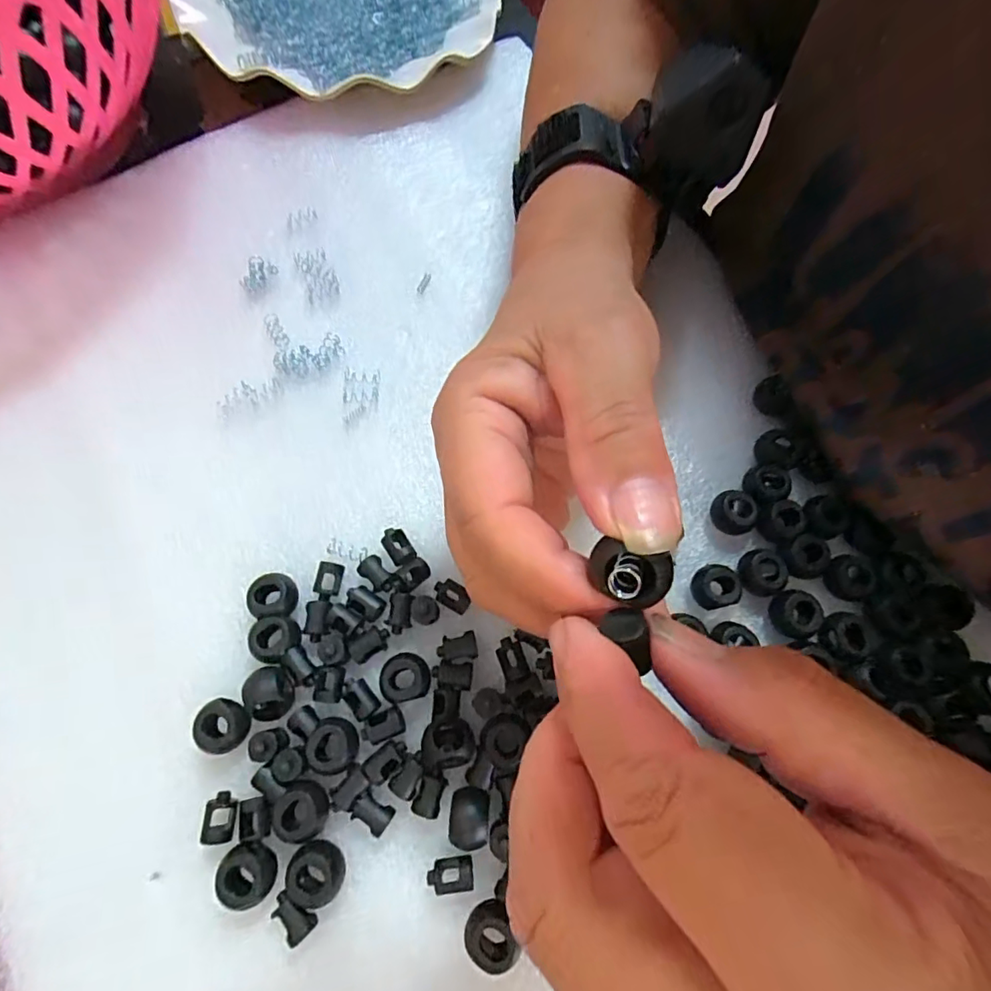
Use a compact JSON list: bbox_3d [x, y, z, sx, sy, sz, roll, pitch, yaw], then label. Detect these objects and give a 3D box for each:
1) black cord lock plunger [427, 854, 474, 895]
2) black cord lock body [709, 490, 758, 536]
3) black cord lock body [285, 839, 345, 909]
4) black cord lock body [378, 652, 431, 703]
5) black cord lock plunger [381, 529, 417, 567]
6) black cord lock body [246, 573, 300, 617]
[{"bbox_3d":[-0.015,0.124,0.172,0.015,0.008,0.010,-5,70,-1],"label":"black cord lock plunger"},{"bbox_3d":[0.095,0.007,0.211,0.013,0.012,0.017,0,70,0],"label":"black cord lock body"},{"bbox_3d":[-0.058,0.122,0.170,0.018,0.015,0.016,38,75,13],"label":"black cord lock body"},{"bbox_3d":[-0.033,0.065,0.187,0.018,0.007,0.016,-11,71,-4],"label":"black cord lock body"},{"bbox_3d":[-0.038,0.021,0.208,0.010,0.008,0.015,-31,73,-10],"label":"black cord lock plunger"},{"bbox_3d":[-0.084,0.038,0.200,0.017,0.012,0.016,0,70,0],"label":"black cord lock body"}]

